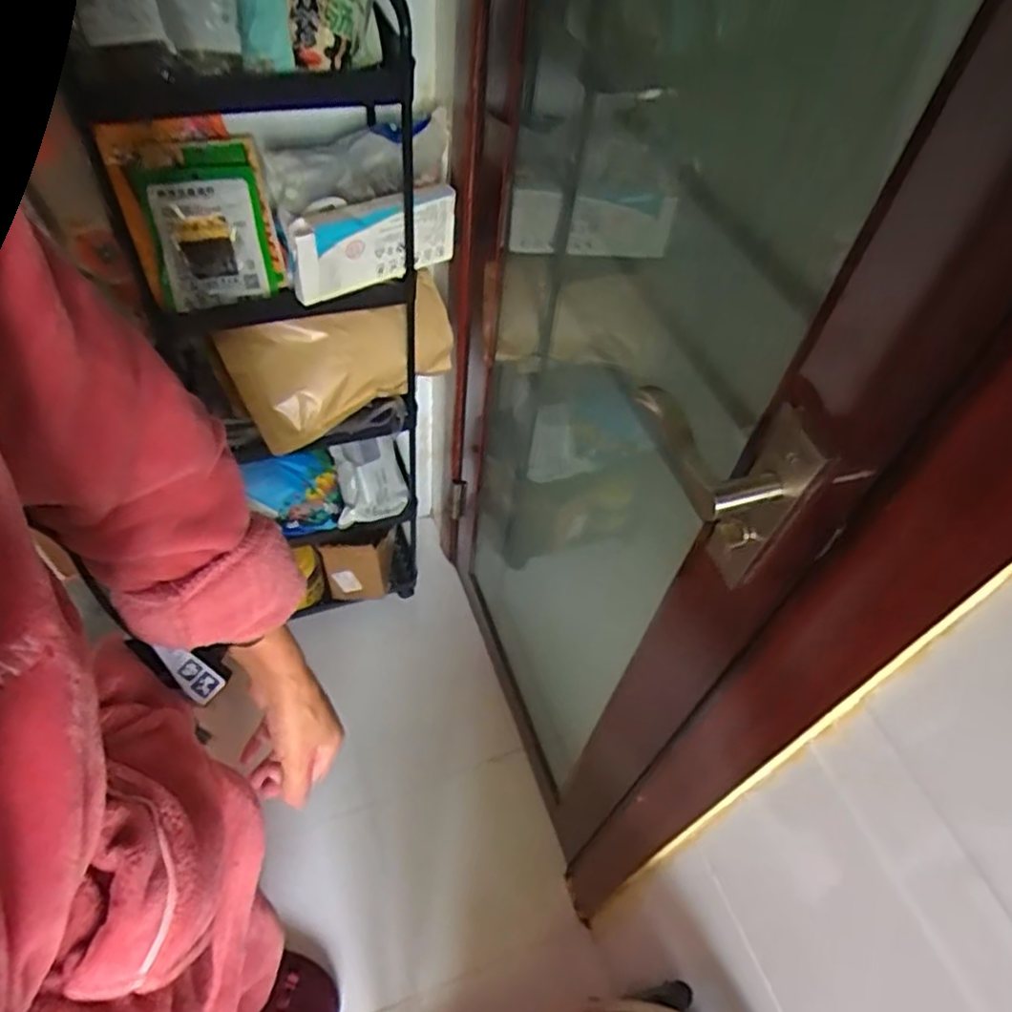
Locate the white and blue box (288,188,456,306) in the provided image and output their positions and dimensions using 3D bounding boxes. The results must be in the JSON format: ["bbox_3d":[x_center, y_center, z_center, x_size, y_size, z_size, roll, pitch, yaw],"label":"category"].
[{"bbox_3d":[-0.158,-0.318,0.847,0.220,0.092,0.051,-33,62,-27],"label":"white and blue box"}]

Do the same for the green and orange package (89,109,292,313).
[{"bbox_3d":[-0.363,-0.345,0.828,0.161,0.041,0.212,-18,92,-22],"label":"green and orange package"}]

